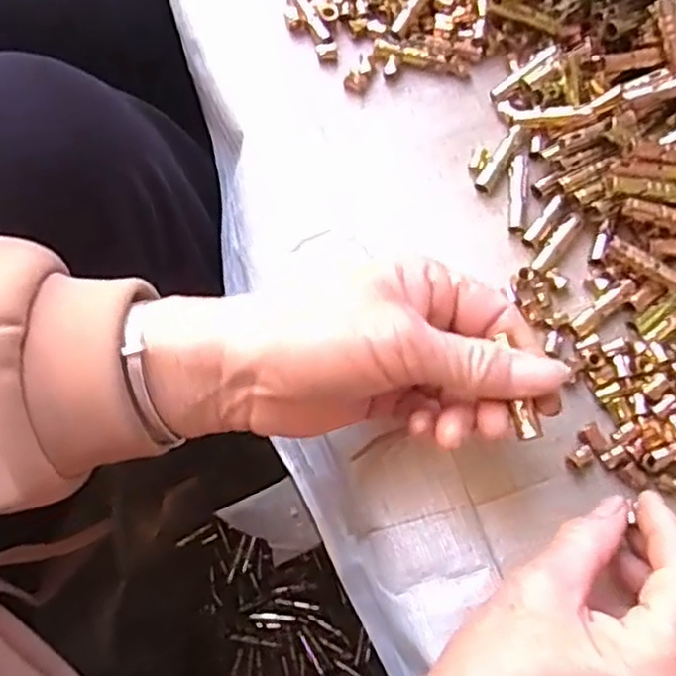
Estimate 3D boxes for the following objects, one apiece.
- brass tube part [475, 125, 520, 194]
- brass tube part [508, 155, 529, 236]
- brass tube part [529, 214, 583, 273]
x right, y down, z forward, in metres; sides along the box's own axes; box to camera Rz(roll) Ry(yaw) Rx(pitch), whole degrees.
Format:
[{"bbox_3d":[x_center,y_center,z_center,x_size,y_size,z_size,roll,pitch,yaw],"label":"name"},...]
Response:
[{"bbox_3d":[0.082,-0.090,0.365,0.009,0.008,0.038,32,75,9],"label":"brass tube part"},{"bbox_3d":[0.090,-0.072,0.360,0.009,0.007,0.041,4,72,1],"label":"brass tube part"},{"bbox_3d":[0.105,-0.046,0.349,0.007,0.004,0.038,40,76,11],"label":"brass tube part"}]

